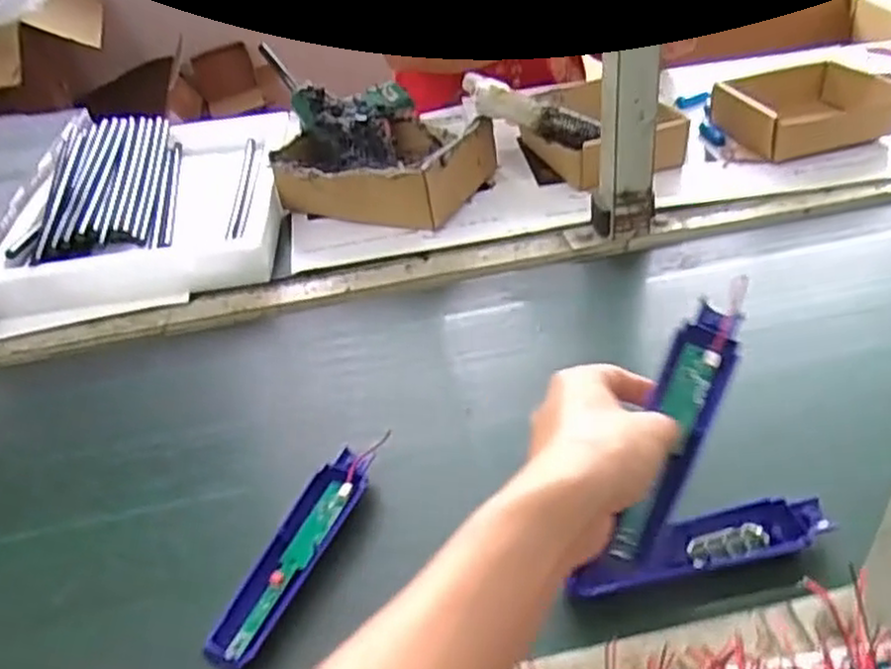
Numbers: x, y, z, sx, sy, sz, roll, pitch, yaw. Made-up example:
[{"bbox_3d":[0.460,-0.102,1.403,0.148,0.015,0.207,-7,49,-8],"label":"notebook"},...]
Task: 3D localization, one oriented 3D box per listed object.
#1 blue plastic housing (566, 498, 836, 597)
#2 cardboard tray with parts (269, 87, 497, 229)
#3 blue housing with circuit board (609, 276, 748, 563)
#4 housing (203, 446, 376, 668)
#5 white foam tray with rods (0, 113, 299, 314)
[{"bbox_3d":[0.156,0.130,0.466,0.167,0.018,0.041,-10,37,-5],"label":"blue plastic housing"},{"bbox_3d":[-0.067,-0.221,0.889,0.223,0.104,0.239,14,41,24],"label":"cardboard tray with parts"},{"bbox_3d":[0.135,0.047,0.426,0.034,0.024,0.176,15,66,25],"label":"blue housing with circuit board"},{"bbox_3d":[-0.099,0.143,0.491,0.034,0.023,0.168,13,41,24],"label":"housing"},{"bbox_3d":[-0.332,-0.158,0.879,0.285,0.063,0.371,-6,37,0],"label":"white foam tray with rods"}]

